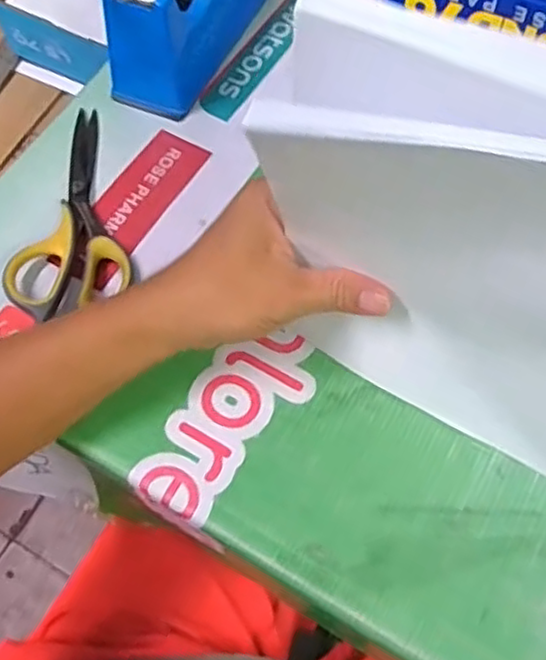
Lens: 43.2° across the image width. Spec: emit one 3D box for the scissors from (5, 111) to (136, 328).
[{"bbox_3d":[-0.133,-0.078,0.436,0.068,0.020,0.153,-11,68,-5],"label":"scissors"}]

